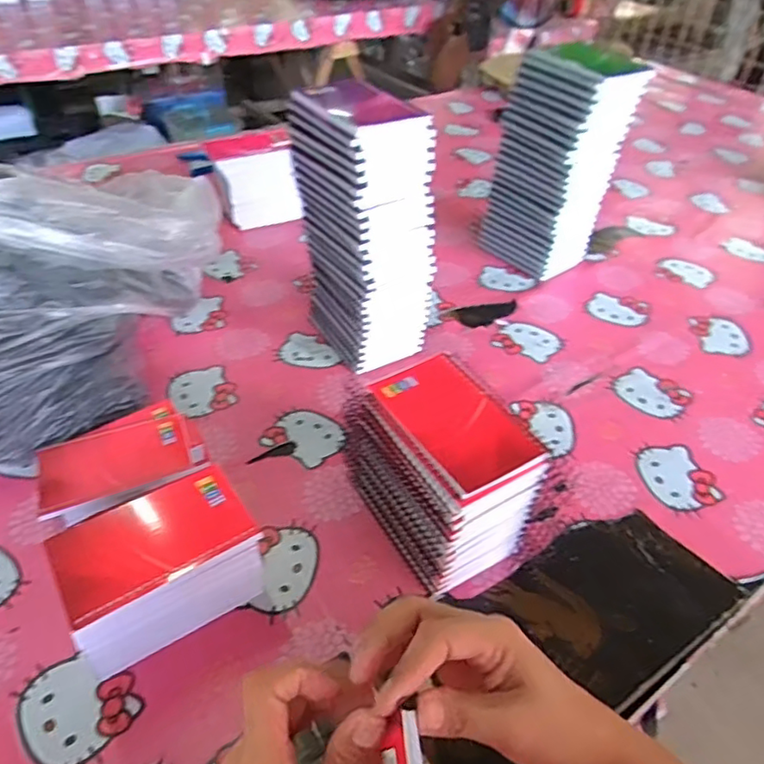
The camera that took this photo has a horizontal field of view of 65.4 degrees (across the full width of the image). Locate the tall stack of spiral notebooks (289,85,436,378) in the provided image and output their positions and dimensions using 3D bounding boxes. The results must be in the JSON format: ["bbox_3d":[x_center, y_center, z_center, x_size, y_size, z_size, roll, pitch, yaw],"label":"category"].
[{"bbox_3d":[-0.022,-0.164,0.663,0.094,0.271,0.148,-26,49,-27],"label":"tall stack of spiral notebooks"}]

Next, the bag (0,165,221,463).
[{"bbox_3d":[-0.352,-0.132,0.622,0.276,0.198,0.412,8,43,6],"label":"bag"}]

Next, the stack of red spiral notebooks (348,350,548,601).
[{"bbox_3d":[0.049,0.076,0.499,0.090,0.145,0.137,-20,47,-23],"label":"stack of red spiral notebooks"}]

